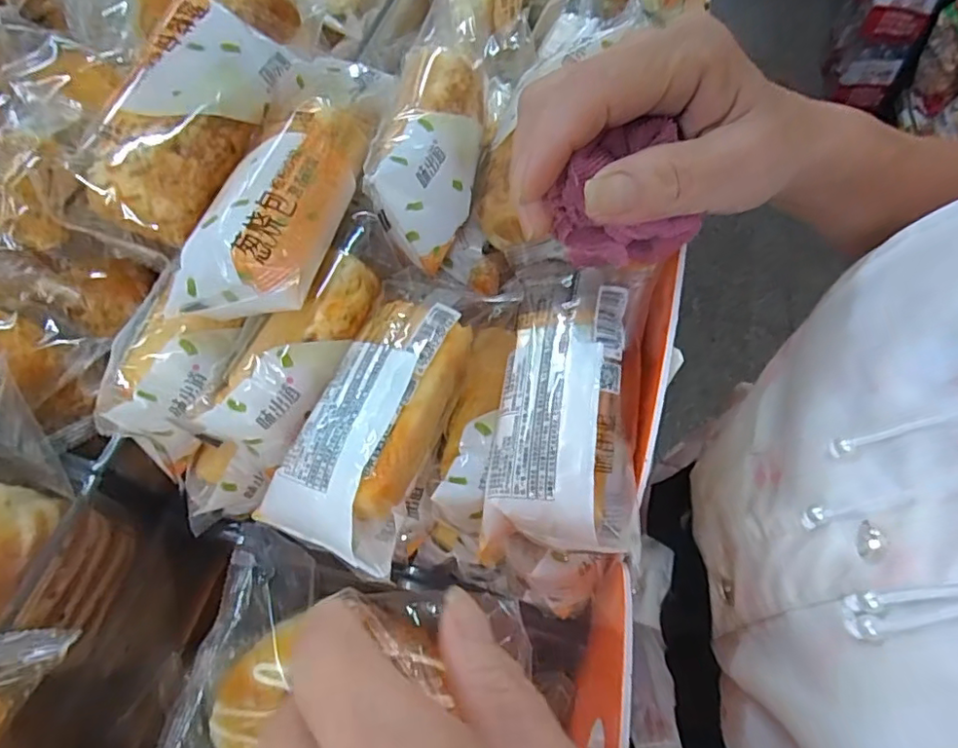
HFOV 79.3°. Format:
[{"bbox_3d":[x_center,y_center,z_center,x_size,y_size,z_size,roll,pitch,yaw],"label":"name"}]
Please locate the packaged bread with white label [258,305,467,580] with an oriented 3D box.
[{"bbox_3d":[-0.046,0.020,0.255,0.058,0.040,0.120,23,79,17],"label":"packaged bread with white label"}]

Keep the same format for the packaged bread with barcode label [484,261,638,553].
[{"bbox_3d":[0.037,0.011,0.255,0.071,0.046,0.124,1,71,5],"label":"packaged bread with barcode label"}]

